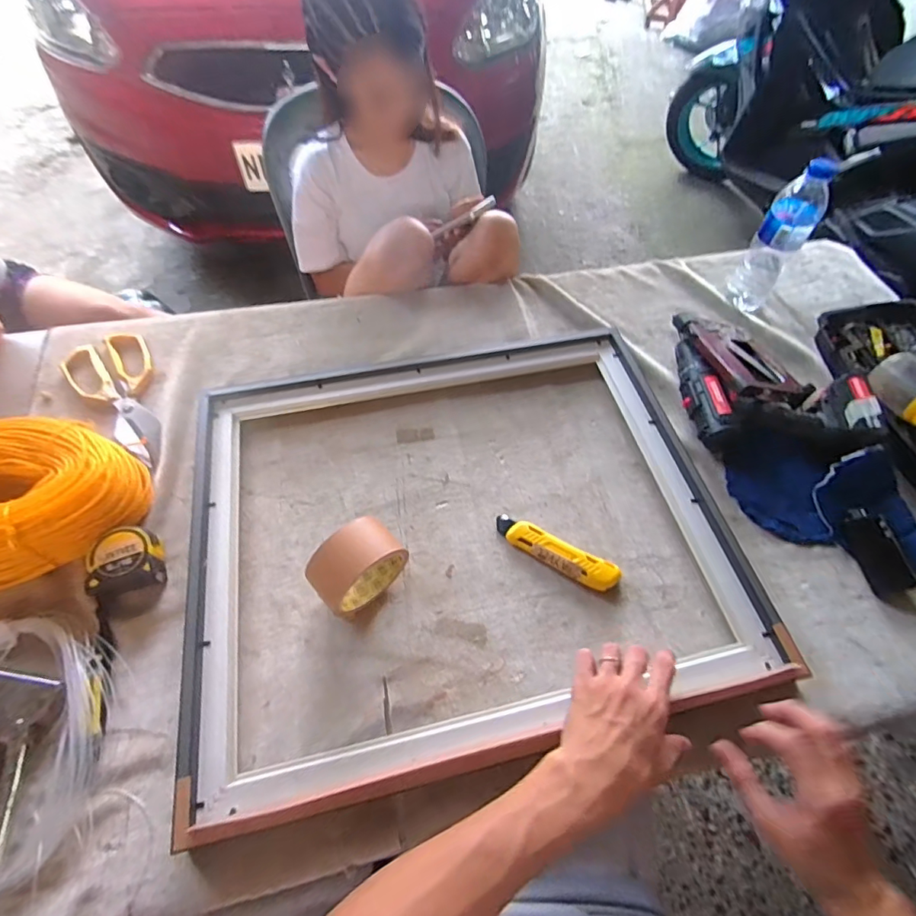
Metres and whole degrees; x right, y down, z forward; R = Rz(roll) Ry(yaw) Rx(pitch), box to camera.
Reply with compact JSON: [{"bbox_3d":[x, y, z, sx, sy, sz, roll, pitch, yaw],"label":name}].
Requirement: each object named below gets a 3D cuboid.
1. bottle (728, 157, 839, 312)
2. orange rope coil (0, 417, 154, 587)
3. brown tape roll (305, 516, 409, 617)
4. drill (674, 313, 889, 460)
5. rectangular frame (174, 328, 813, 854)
[{"bbox_3d":[0.463,-0.316,0.682,0.063,0.209,0.061,29,62,15],"label":"bottle"},{"bbox_3d":[-0.474,0.040,0.513,0.215,0.075,0.171,-24,62,-15],"label":"orange rope coil"},{"bbox_3d":[-0.103,0.111,0.485,0.094,0.090,0.053,-38,67,-22],"label":"brown tape roll"},{"bbox_3d":[0.411,-0.110,0.637,0.202,0.059,0.221,4,58,1],"label":"drill"},{"bbox_3d":[-0.001,0.061,0.552,0.587,0.042,0.498,-11,57,-7],"label":"rectangular frame"}]

